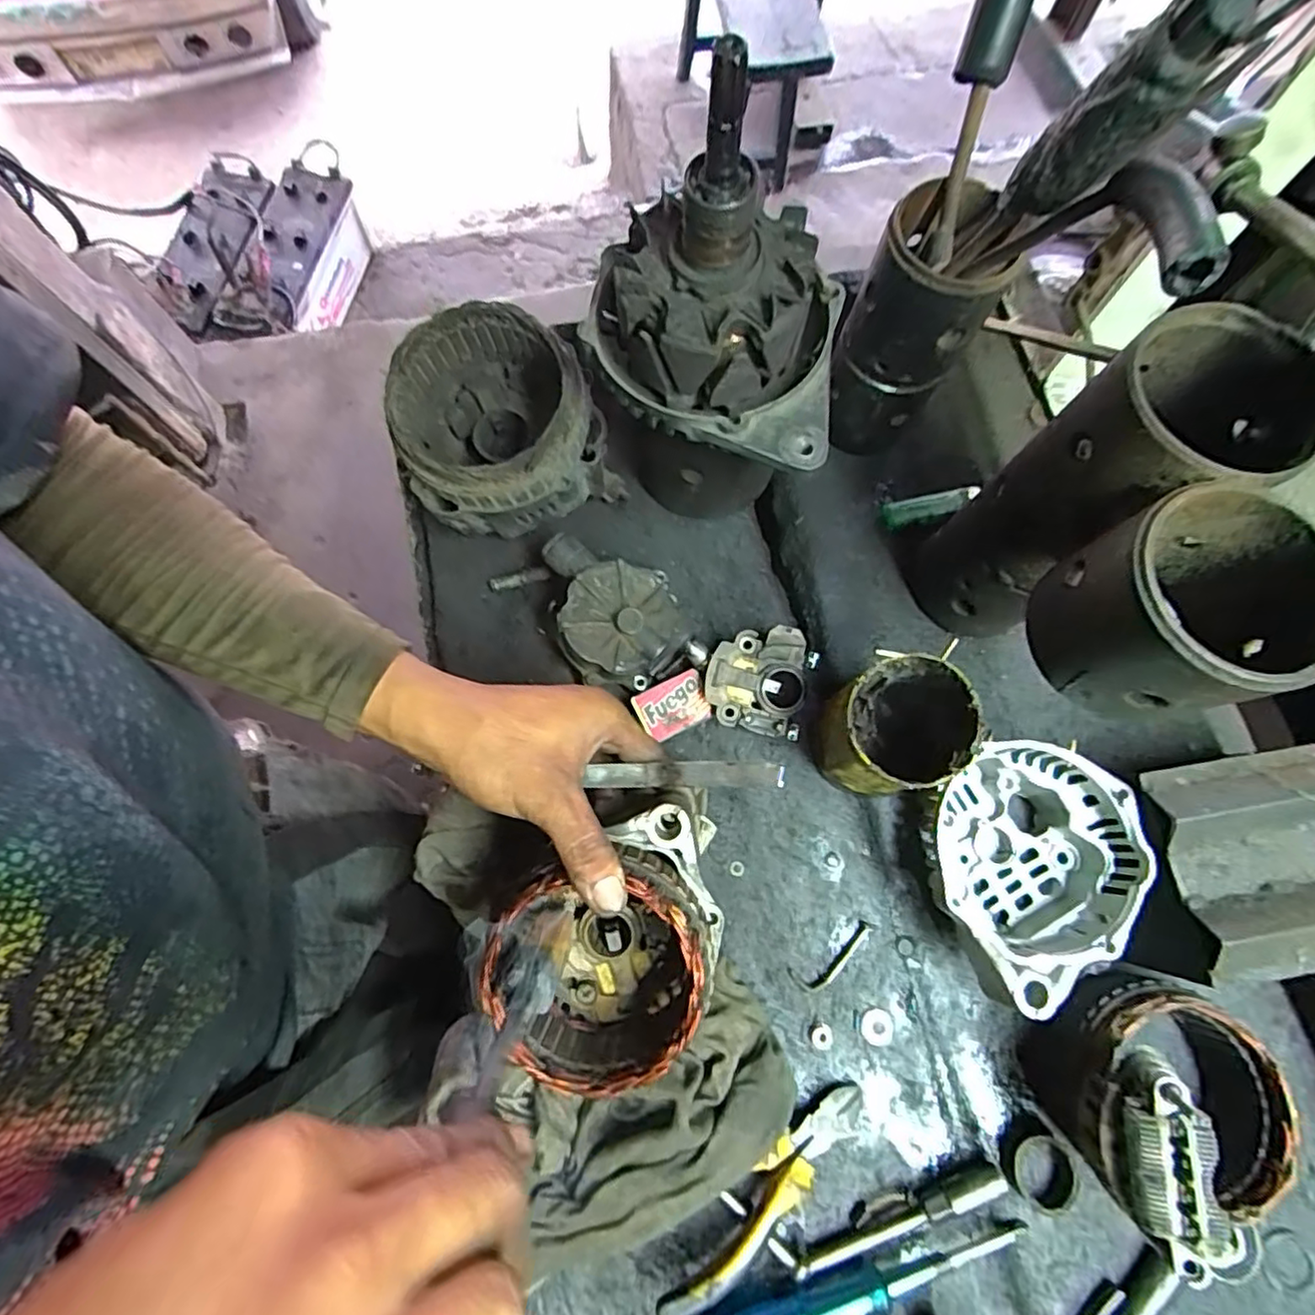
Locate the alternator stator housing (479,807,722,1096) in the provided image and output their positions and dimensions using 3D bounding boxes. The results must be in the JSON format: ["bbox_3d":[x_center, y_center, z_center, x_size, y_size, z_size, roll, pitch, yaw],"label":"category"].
[{"bbox_3d":[-0.018,0.155,0.354,0.103,0.089,0.129,42,77,10],"label":"alternator stator housing"}]

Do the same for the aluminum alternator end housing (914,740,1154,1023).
[{"bbox_3d":[0.228,0.134,0.405,0.103,0.081,0.143,28,75,6],"label":"aluminum alternator end housing"}]

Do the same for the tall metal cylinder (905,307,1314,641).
[{"bbox_3d":[0.243,-0.085,0.389,0.090,0.230,0.085,-25,76,-9],"label":"tall metal cylinder"}]

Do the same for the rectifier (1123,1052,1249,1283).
[{"bbox_3d":[0.246,0.245,0.310,0.035,0.031,0.089,-3,74,-3],"label":"rectifier"}]

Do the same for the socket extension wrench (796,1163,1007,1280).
[{"bbox_3d":[0.143,0.332,0.380,0.129,0.021,0.016,-20,76,-7],"label":"socket extension wrench"}]

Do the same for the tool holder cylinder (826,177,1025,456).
[{"bbox_3d":[0.167,-0.220,0.448,0.077,0.174,0.078,19,74,3],"label":"tool holder cylinder"}]

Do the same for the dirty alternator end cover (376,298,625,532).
[{"bbox_3d":[-0.112,-0.162,0.462,0.133,0.105,0.126,-25,76,-9],"label":"dirty alternator end cover"}]

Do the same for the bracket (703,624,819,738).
[{"bbox_3d":[0.071,0.016,0.460,0.072,0.038,0.071,13,74,2],"label":"bracket"}]

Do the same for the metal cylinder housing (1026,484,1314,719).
[{"bbox_3d":[0.230,-0.020,0.287,0.082,0.071,0.079,1,74,-2],"label":"metal cylinder housing"}]

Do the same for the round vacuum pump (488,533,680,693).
[{"bbox_3d":[-0.047,-0.042,0.468,0.137,0.061,0.089,43,77,10],"label":"round vacuum pump"}]

